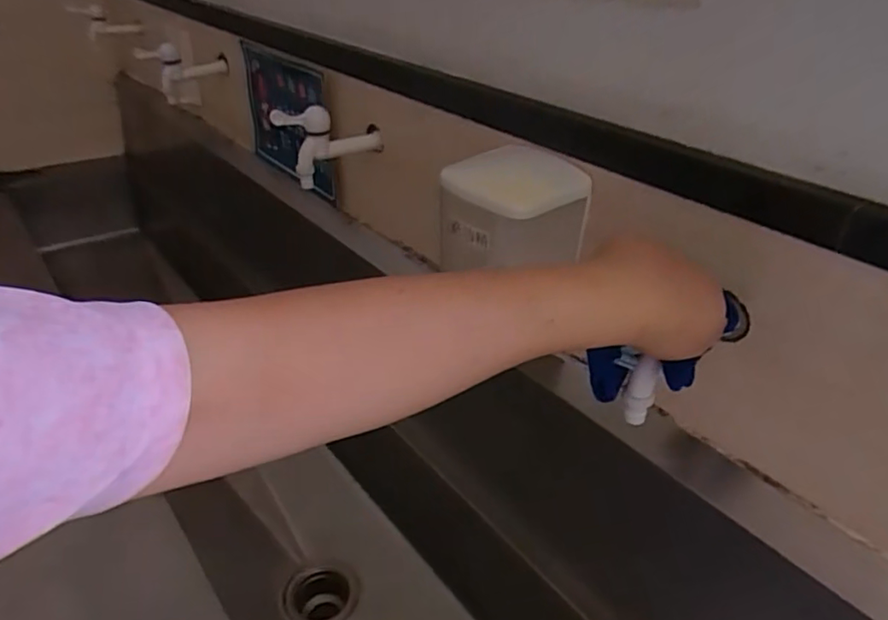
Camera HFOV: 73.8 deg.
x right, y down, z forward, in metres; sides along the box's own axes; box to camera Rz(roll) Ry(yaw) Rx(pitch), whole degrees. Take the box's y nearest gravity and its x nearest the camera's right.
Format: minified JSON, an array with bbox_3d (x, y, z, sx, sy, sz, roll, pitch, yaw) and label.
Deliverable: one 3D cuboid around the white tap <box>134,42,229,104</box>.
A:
[{"bbox_3d":[-0.466,-0.422,1.053,0.082,0.100,0.134,27,39,31],"label":"white tap"}]

